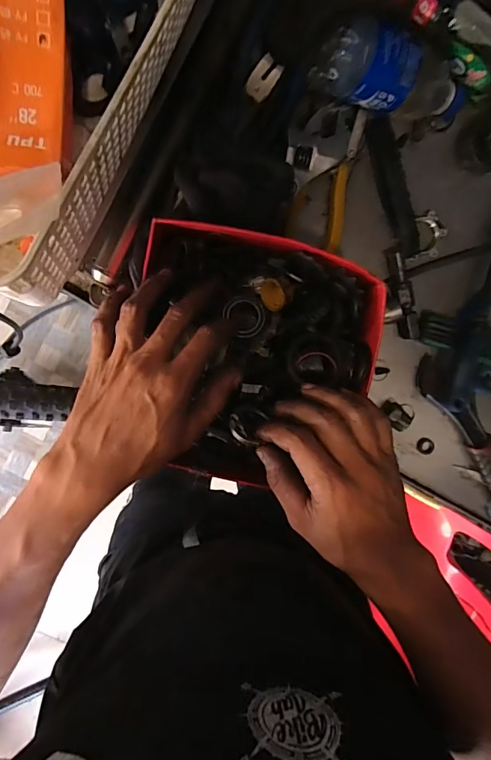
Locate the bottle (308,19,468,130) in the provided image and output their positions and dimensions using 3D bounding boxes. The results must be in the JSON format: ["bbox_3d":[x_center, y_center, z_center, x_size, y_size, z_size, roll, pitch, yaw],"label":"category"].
[{"bbox_3d":[0.145,-0.285,0.410,0.175,0.061,0.054,-8,99,-34],"label":"bottle"}]

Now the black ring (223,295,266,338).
[{"bbox_3d":[0.000,-0.055,0.371,0.032,0.004,0.036,-35,99,0],"label":"black ring"}]

